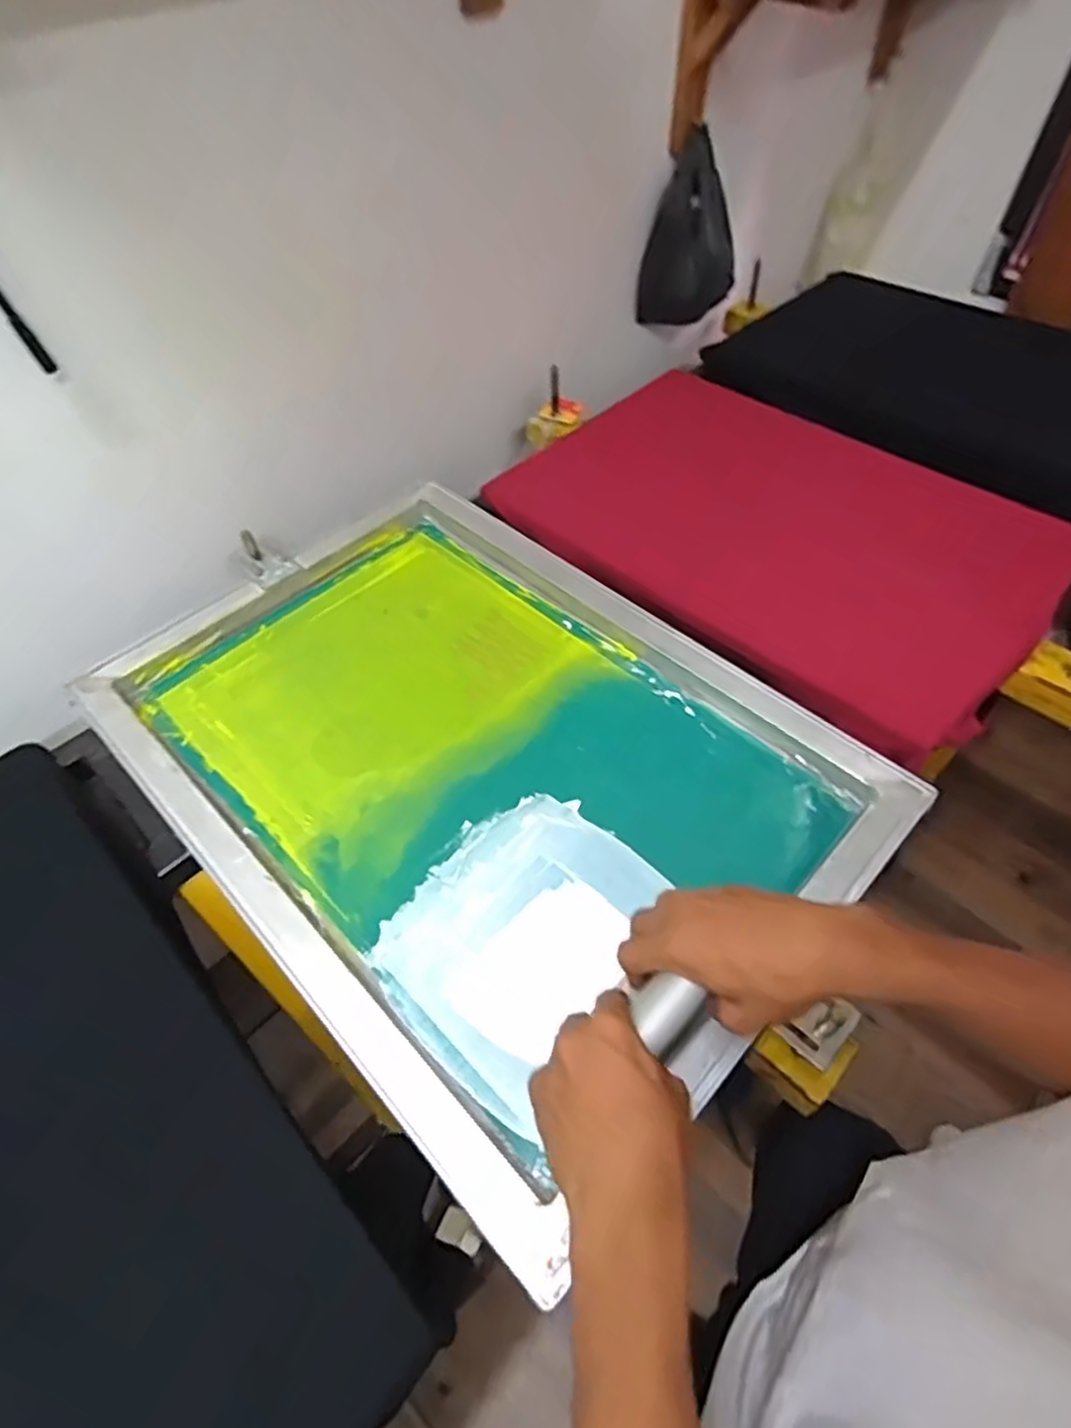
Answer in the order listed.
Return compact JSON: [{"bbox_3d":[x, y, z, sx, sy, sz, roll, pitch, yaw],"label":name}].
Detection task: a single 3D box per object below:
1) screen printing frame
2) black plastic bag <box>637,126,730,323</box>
[{"bbox_3d":[-0.062,0.027,0.651,0.464,0.035,0.659,-39,61,-24],"label":"screen printing frame"},{"bbox_3d":[0.240,-0.723,1.106,0.145,0.268,0.060,12,54,10],"label":"black plastic bag"}]

